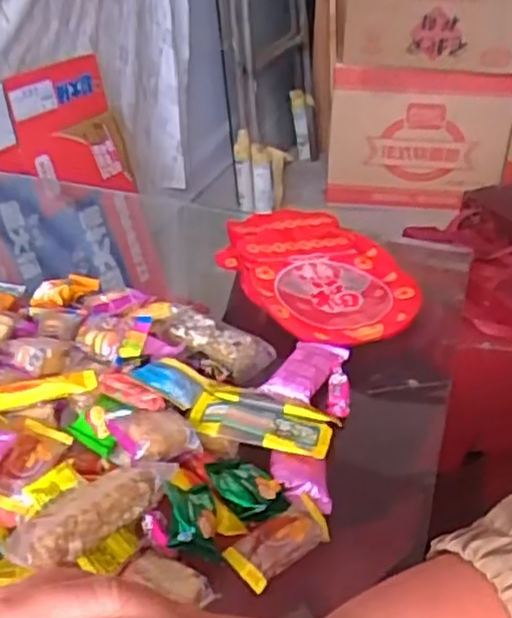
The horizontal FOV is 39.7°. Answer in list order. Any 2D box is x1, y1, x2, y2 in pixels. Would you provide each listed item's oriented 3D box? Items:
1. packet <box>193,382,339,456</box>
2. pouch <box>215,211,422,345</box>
[{"bbox_3d":[0.006,0.078,0.508,0.097,0.017,0.050,11,33,15],"label":"packet"},{"bbox_3d":[0.062,-0.041,0.713,0.159,0.029,0.227,-10,34,-18],"label":"pouch"}]

